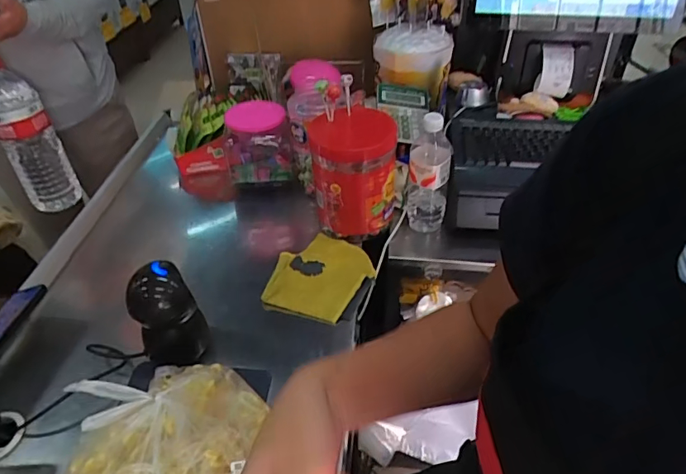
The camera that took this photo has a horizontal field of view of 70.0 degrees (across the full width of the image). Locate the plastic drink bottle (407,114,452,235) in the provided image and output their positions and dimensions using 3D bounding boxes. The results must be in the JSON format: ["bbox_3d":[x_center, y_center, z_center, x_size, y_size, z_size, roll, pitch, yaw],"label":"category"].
[{"bbox_3d":[0.154,-0.109,0.874,0.073,0.234,0.060,7,42,8],"label":"plastic drink bottle"}]

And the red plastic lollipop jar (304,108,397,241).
[{"bbox_3d":[0.016,-0.112,0.886,0.141,0.194,0.129,0,41,0],"label":"red plastic lollipop jar"}]

